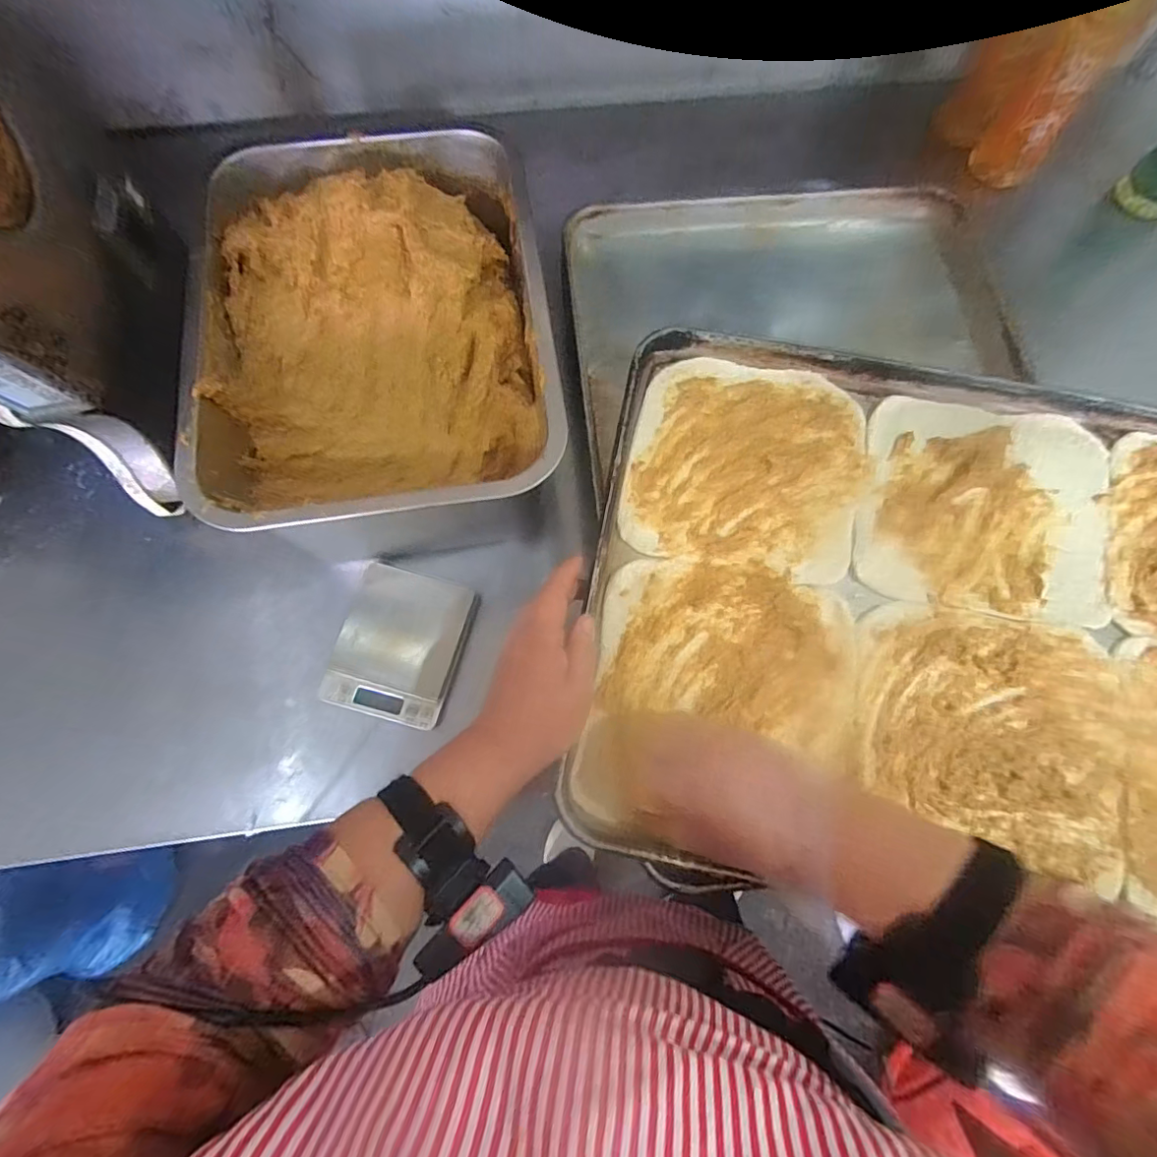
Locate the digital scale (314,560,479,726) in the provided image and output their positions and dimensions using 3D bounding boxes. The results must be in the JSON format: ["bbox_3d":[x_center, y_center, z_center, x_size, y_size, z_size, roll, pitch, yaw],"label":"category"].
[{"bbox_3d":[-0.155,0.056,0.477,0.100,0.017,0.125,14,73,3],"label":"digital scale"}]

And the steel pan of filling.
[{"bbox_3d":[-0.163,-0.198,0.453,0.253,0.091,0.337,-10,73,-4],"label":"steel pan of filling"}]

